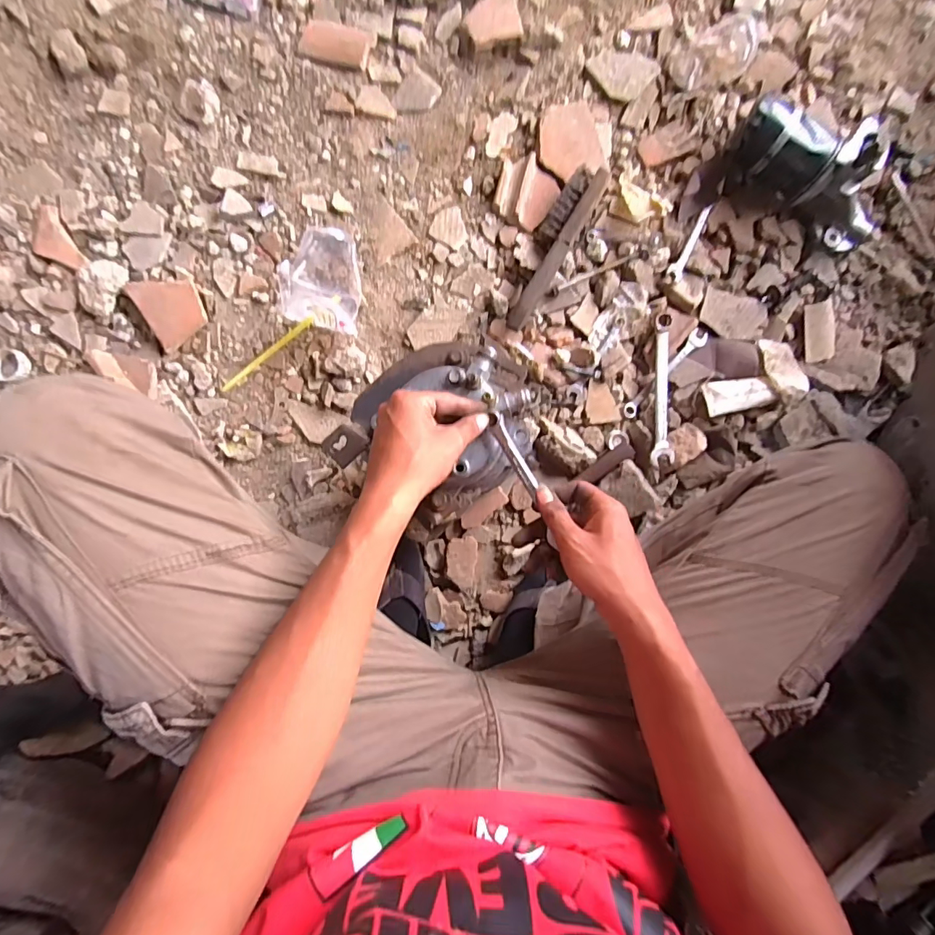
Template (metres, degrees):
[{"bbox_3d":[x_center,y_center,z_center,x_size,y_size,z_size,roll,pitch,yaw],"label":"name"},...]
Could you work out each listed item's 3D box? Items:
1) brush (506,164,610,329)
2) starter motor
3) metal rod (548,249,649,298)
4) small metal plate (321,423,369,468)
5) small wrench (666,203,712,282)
[{"bbox_3d":[0.109,-0.289,0.626,0.049,0.036,0.230,30,90,-4],"label":"brush"},{"bbox_3d":[0.446,-0.379,0.606,0.234,0.098,0.093,28,90,-4],"label":"starter motor"},{"bbox_3d":[0.175,-0.259,0.635,0.146,0.010,0.013,-22,93,-2],"label":"metal rod"},{"bbox_3d":[-0.130,-0.025,0.507,0.033,0.007,0.041,44,92,-5],"label":"small metal plate"},{"bbox_3d":[0.302,-0.302,0.640,0.022,0.011,0.108,29,90,-4],"label":"small wrench"}]

